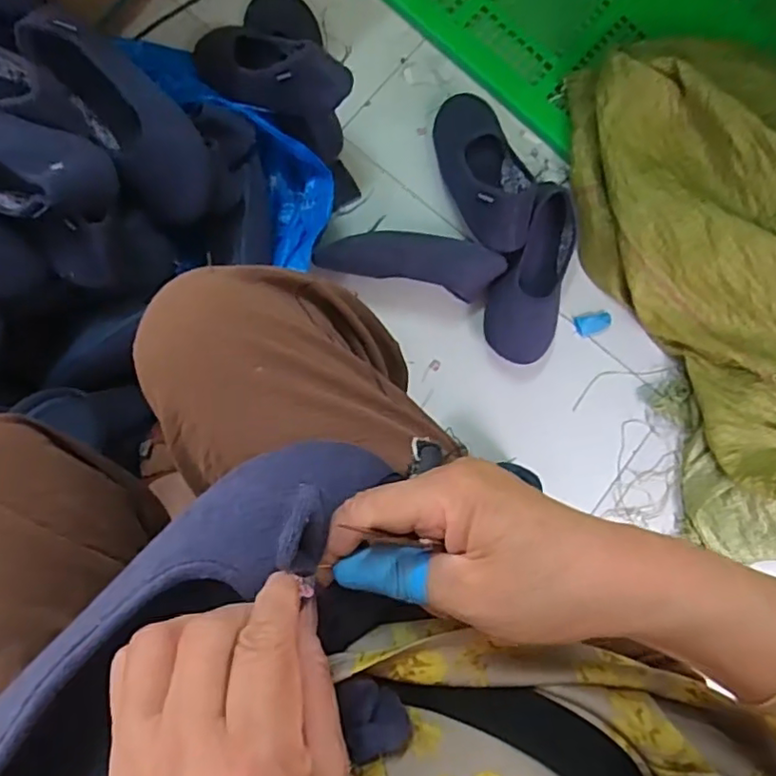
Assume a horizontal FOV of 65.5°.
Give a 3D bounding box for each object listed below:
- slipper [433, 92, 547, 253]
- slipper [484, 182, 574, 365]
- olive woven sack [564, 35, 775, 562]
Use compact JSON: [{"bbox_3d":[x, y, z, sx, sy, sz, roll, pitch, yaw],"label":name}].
[{"bbox_3d":[0.132,-0.300,0.813,0.100,0.066,0.257,-13,69,-7],"label":"slipper"},{"bbox_3d":[0.201,-0.149,0.811,0.101,0.069,0.232,21,81,-3],"label":"slipper"},{"bbox_3d":[0.552,-0.157,0.792,0.481,0.183,0.681,-16,84,-8],"label":"olive woven sack"}]

